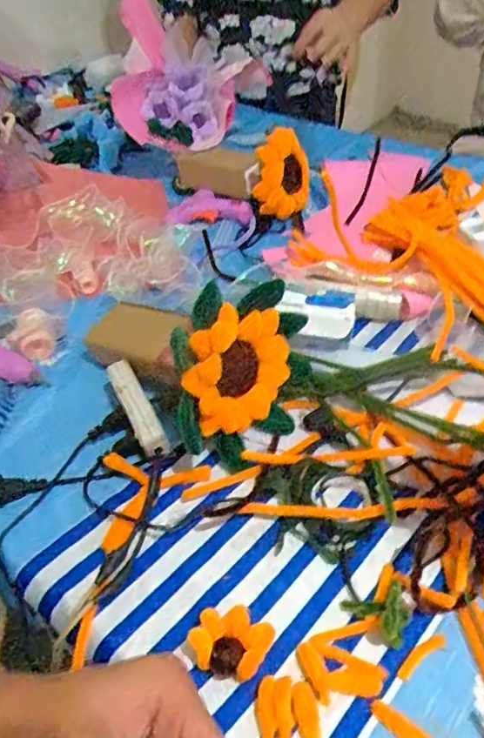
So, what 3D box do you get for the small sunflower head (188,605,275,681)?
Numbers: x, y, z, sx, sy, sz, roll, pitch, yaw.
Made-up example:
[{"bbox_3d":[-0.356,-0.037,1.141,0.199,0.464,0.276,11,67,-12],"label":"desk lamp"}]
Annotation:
[{"bbox_3d":[-0.007,0.184,0.370,0.047,0.030,0.042,16,48,19],"label":"small sunflower head"}]

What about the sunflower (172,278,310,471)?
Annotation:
[{"bbox_3d":[-0.001,-0.004,0.491,0.154,0.150,0.033,-42,35,-24],"label":"sunflower"}]

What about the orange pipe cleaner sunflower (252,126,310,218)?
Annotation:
[{"bbox_3d":[0.060,-0.276,0.788,0.085,0.114,0.048,12,18,-33],"label":"orange pipe cleaner sunflower"}]

